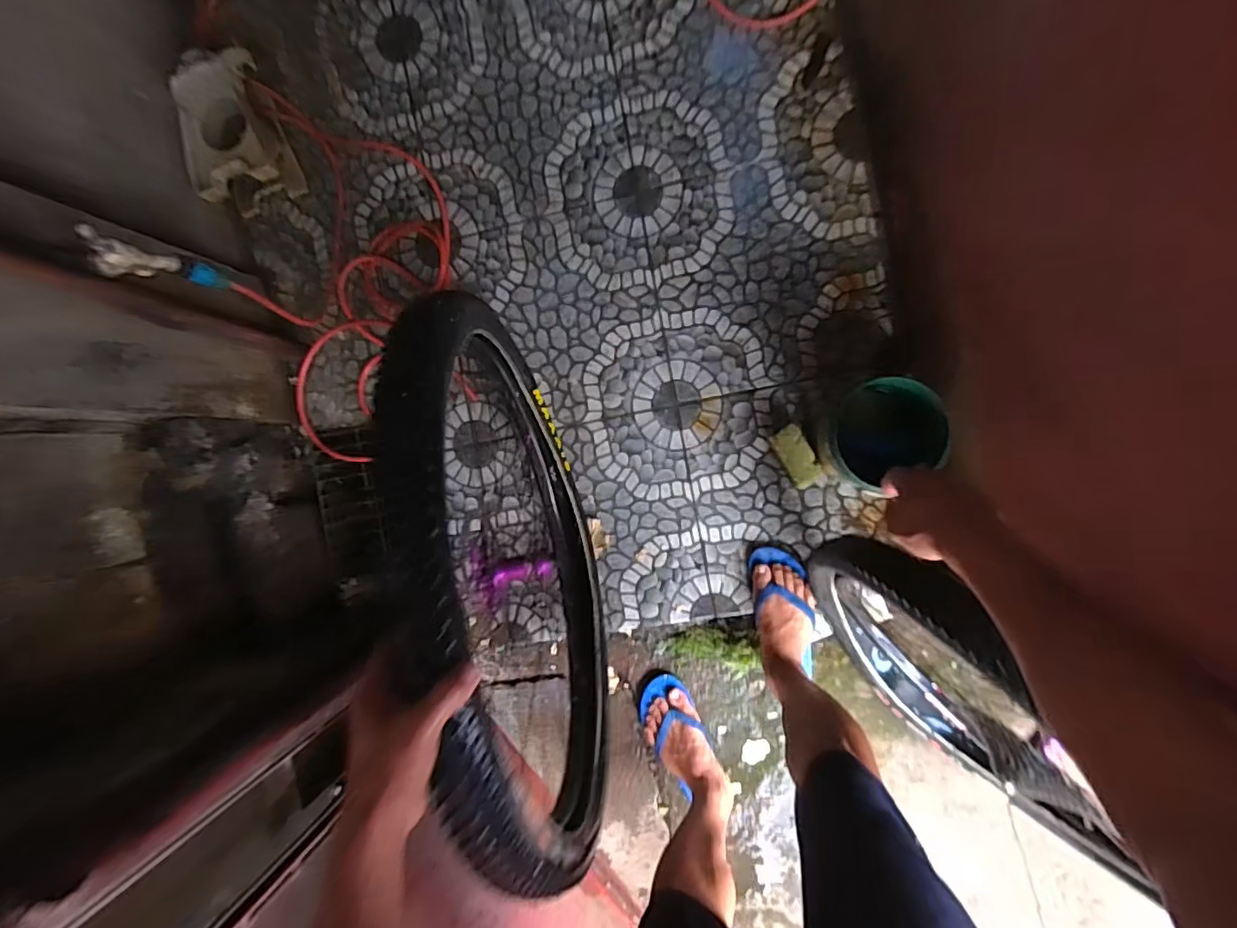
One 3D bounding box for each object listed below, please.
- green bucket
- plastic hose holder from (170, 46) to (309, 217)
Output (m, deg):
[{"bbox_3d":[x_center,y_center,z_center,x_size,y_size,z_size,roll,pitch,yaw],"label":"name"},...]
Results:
[{"bbox_3d":[0.412,-0.050,0.935,0.142,0.176,0.146,0,93,8],"label":"green bucket"},{"bbox_3d":[-0.745,-0.642,1.142,0.163,0.121,0.244,-15,91,8],"label":"plastic hose holder"}]

